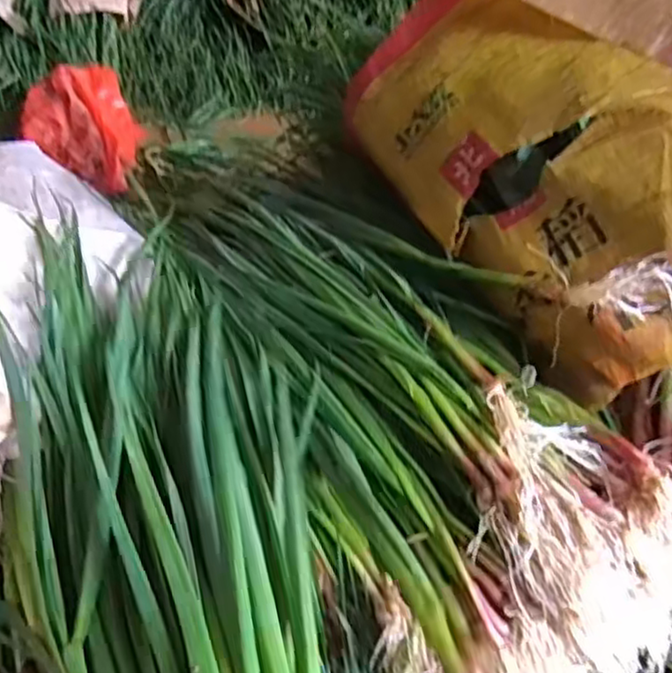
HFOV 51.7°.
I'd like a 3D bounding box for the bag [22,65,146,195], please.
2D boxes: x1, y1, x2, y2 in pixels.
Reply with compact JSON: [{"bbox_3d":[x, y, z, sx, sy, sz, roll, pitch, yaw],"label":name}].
[{"bbox_3d":[-0.574,-0.485,1.577,0.244,0.161,0.313,-8,44,-17],"label":"bag"}]

